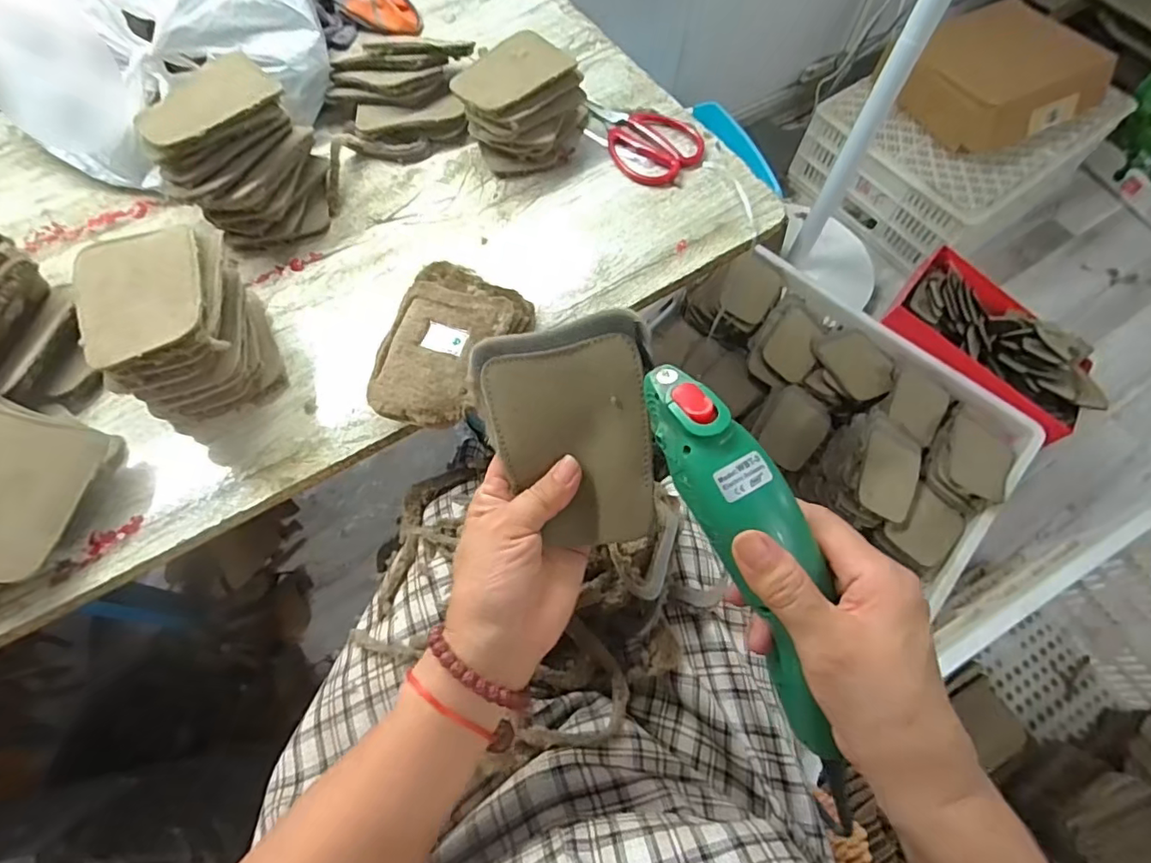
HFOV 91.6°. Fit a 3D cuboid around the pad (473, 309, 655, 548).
[{"bbox_3d":[0.000,0.003,0.305,0.094,0.007,0.124,-11,102,13],"label":"pad"}]

